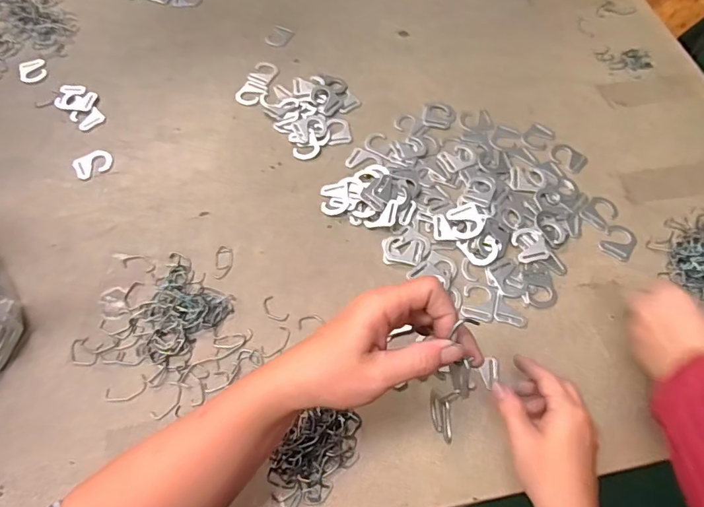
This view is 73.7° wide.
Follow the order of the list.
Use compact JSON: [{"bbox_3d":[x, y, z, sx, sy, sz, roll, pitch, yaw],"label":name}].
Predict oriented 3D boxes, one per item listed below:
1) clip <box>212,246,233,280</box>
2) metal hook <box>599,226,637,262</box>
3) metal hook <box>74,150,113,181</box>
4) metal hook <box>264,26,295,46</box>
[{"bbox_3d":[-0.143,0.010,0.523,0.020,0.004,0.041,1,60,0],"label":"clip"},{"bbox_3d":[0.309,-0.014,0.543,0.034,0.004,0.047,33,65,17],"label":"metal hook"},{"bbox_3d":[-0.326,-0.114,0.592,0.043,0.005,0.039,-28,64,-16],"label":"metal hook"},{"bbox_3d":[-0.111,-0.328,0.708,0.031,0.009,0.042,31,64,16],"label":"metal hook"}]

